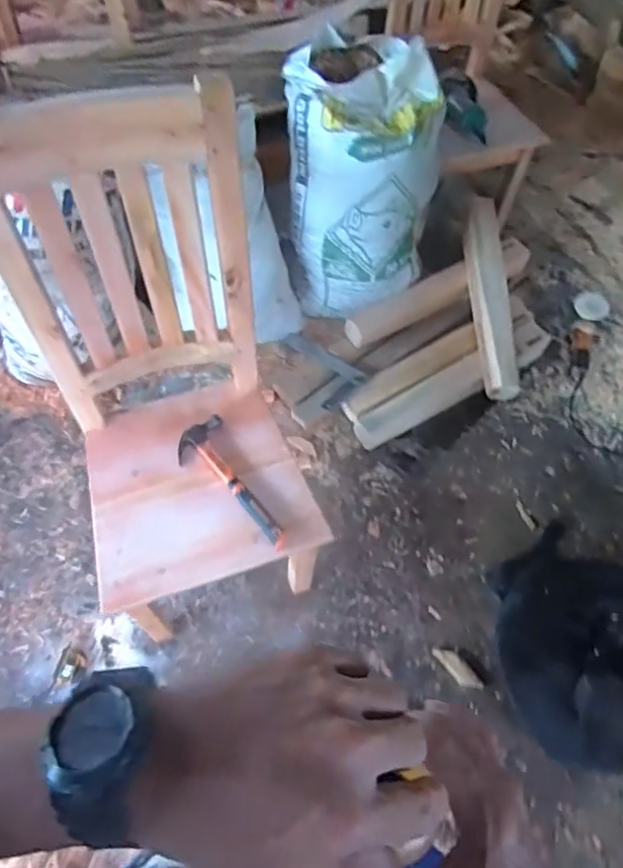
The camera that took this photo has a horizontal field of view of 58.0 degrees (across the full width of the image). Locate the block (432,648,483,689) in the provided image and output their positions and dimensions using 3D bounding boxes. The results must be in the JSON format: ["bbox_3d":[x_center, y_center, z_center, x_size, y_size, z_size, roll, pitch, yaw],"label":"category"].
[{"bbox_3d":[0.363,0.584,1.399,0.048,0.011,0.135,-38,68,-22],"label":"block"}]

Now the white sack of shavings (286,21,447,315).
[{"bbox_3d":[0.137,-0.752,1.690,0.408,0.659,0.442,-5,60,-6],"label":"white sack of shavings"}]

